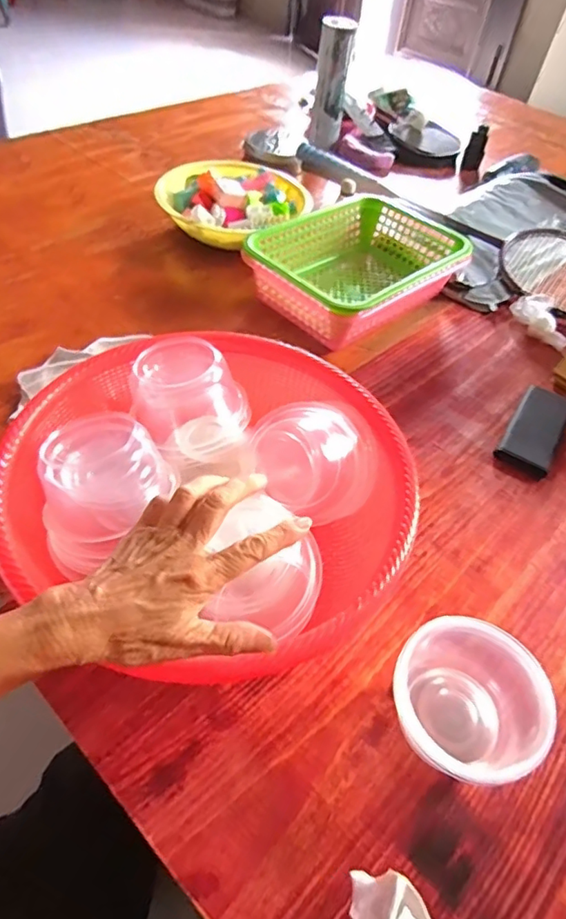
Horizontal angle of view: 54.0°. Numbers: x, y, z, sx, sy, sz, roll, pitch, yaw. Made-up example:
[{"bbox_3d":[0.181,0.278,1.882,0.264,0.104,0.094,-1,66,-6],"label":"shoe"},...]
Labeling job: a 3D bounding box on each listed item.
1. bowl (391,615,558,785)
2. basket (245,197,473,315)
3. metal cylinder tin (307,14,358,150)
[{"bbox_3d":[0.135,0.196,0.435,0.096,0.081,0.112,-25,56,-24],"label":"bowl"},{"bbox_3d":[0.114,-0.285,0.836,0.230,0.092,0.310,37,56,24],"label":"basket"},{"bbox_3d":[0.100,-0.778,1.156,0.071,0.217,0.067,7,49,1],"label":"metal cylinder tin"}]

